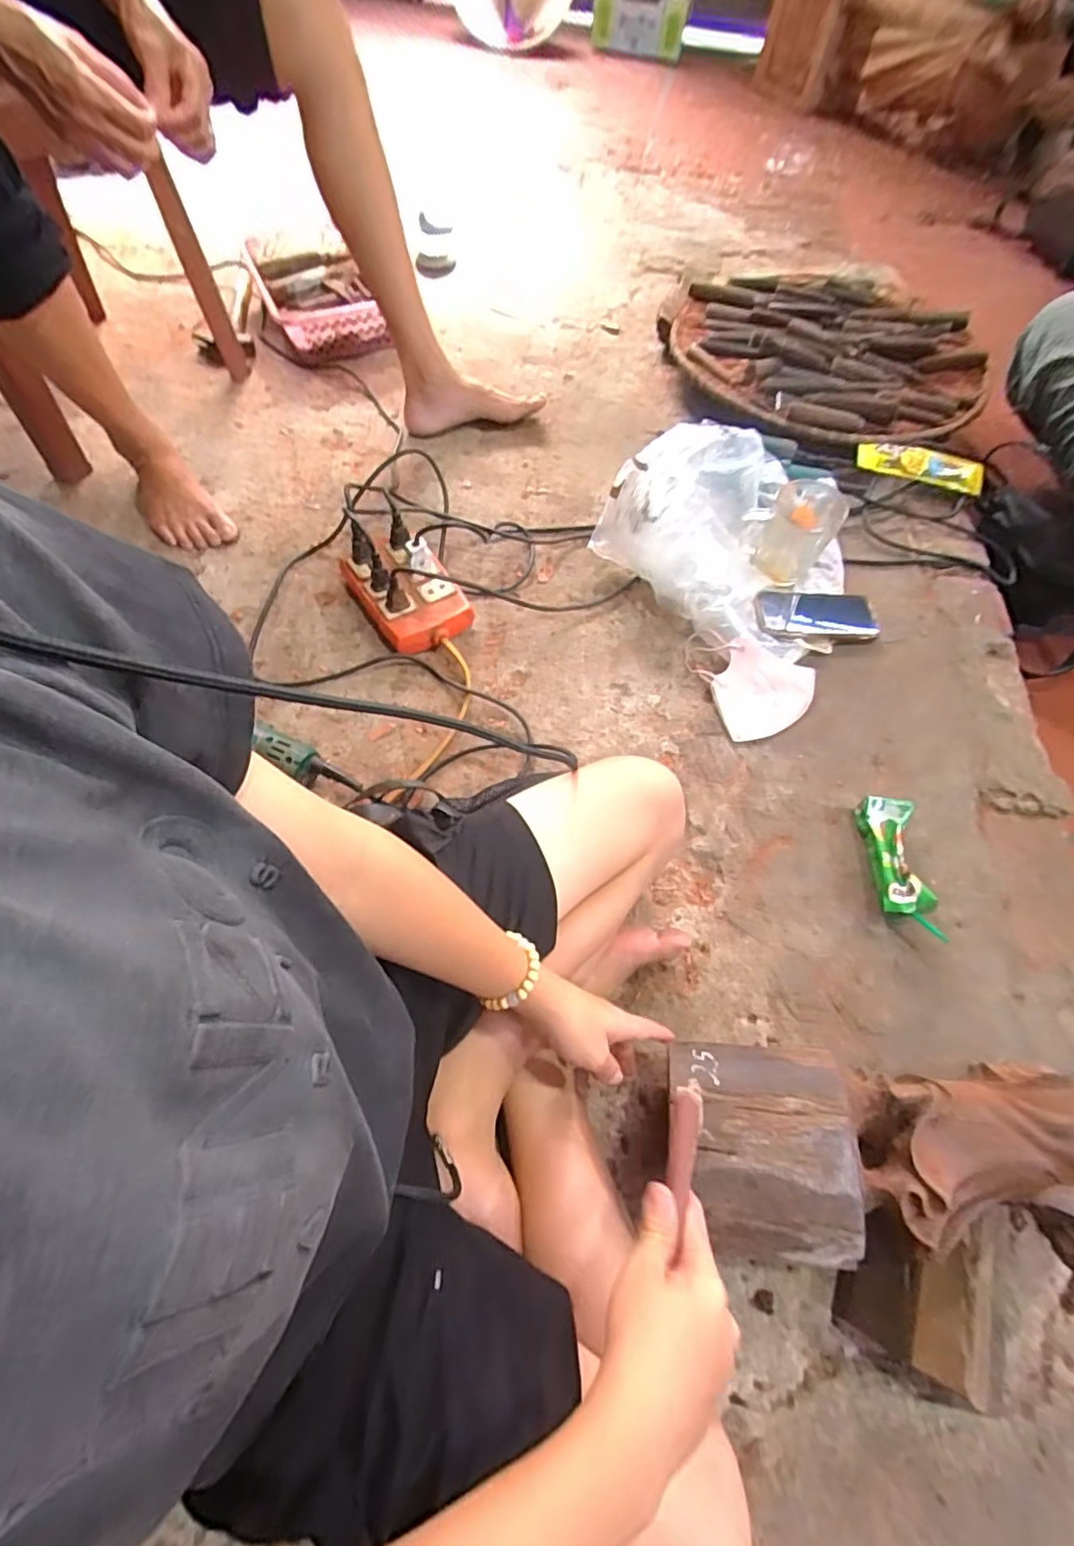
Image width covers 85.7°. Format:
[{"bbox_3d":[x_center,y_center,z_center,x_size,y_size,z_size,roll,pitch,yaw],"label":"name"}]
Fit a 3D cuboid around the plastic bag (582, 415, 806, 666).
[{"bbox_3d":[0.253,-0.295,0.732,0.225,0.147,0.304,-34,70,-18],"label":"plastic bag"}]

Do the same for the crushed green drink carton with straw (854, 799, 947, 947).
[{"bbox_3d":[0.353,0.090,0.566,0.049,0.040,0.141,2,61,2],"label":"crushed green drink carton with straw"}]

